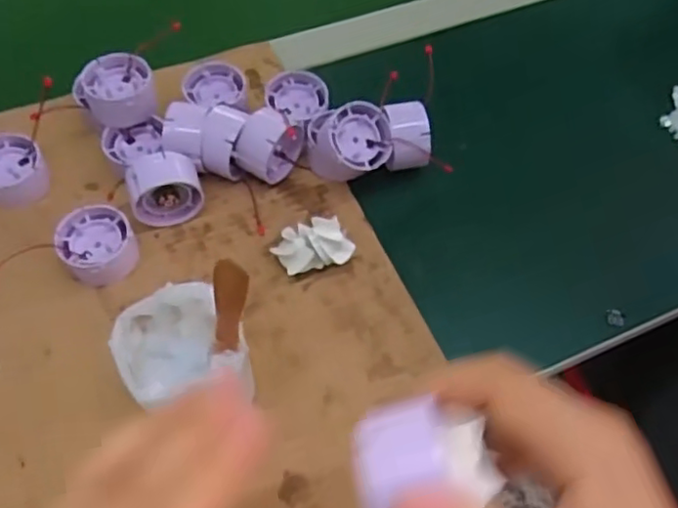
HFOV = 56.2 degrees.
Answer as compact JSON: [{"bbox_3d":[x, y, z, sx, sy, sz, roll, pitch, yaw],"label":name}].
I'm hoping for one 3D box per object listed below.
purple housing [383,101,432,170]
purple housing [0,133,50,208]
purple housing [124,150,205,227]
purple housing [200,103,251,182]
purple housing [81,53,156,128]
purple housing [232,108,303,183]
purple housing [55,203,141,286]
[{"bbox_3d":[0.047,-0.082,0.459,0.031,0.038,0.044,-5,59,-5],"label":"purple housing"},{"bbox_3d":[-0.226,-0.059,0.437,0.044,0.020,0.049,-30,65,-18],"label":"purple housing"},{"bbox_3d":[-0.116,-0.044,0.426,0.045,0.038,0.033,-16,61,-11],"label":"purple housing"},{"bbox_3d":[-0.080,-0.076,0.443,0.027,0.040,0.040,11,59,5],"label":"purple housing"},{"bbox_3d":[-0.155,-0.115,0.456,0.046,0.030,0.048,1,59,-1],"label":"purple housing"},{"bbox_3d":[-0.049,-0.076,0.446,0.034,0.041,0.047,17,60,8],"label":"purple housing"},{"bbox_3d":[-0.158,-0.007,0.417,0.045,0.024,0.049,-32,65,-19],"label":"purple housing"}]

